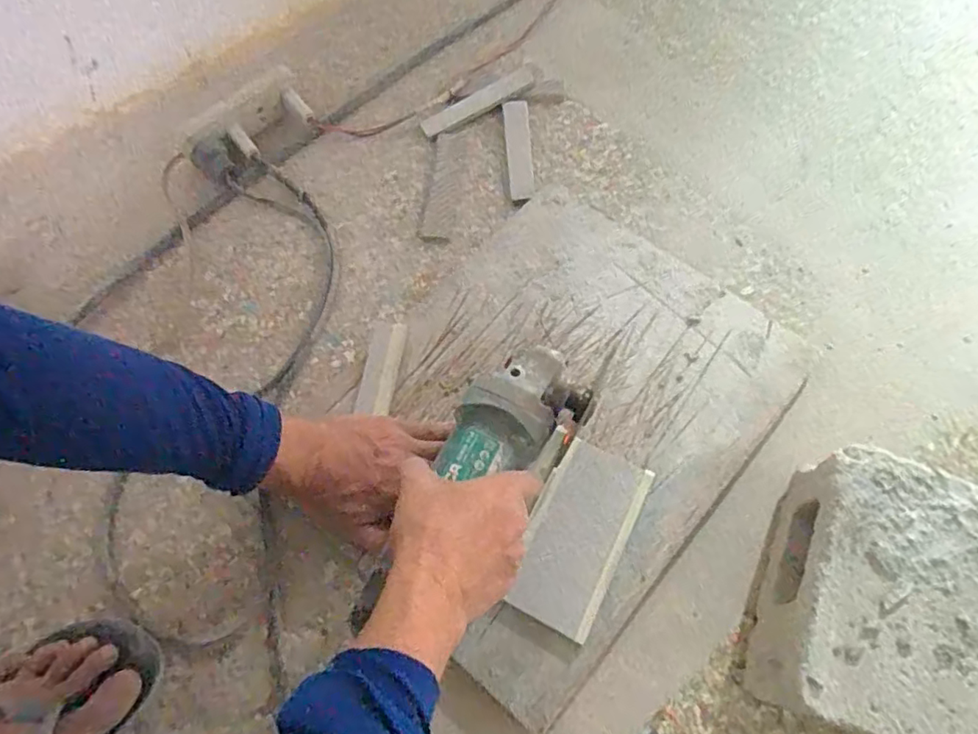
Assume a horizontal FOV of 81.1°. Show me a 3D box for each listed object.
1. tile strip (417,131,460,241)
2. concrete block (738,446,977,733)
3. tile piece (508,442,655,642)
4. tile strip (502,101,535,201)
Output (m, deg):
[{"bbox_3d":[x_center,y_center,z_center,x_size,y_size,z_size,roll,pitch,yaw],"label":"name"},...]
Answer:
[{"bbox_3d":[-0.052,-0.211,0.657,0.037,0.004,0.147,6,67,6],"label":"tile strip"},{"bbox_3d":[0.317,0.185,0.423,0.206,0.099,0.191,18,69,10],"label":"concrete block"},{"bbox_3d":[0.074,0.139,0.477,0.075,0.015,0.146,25,70,13],"label":"tile piece"},{"bbox_3d":[0.035,-0.255,0.672,0.029,0.008,0.151,-4,67,1],"label":"tile strip"}]

